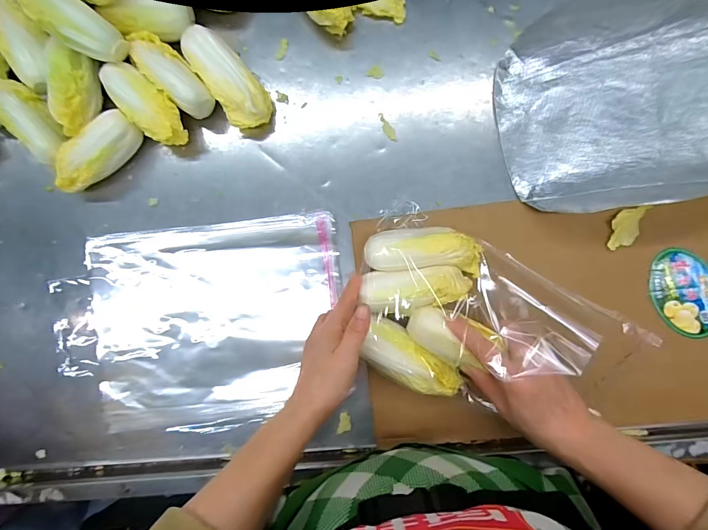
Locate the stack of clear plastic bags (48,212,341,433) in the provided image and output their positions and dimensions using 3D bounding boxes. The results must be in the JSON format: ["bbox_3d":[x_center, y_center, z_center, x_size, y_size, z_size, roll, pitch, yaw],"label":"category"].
[{"bbox_3d":[-0.190,0.074,0.430,0.343,0.014,0.240,-5,88,4],"label":"stack of clear plastic bags"}]

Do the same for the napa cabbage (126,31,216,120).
[{"bbox_3d":[-0.212,-0.222,0.410,0.114,0.043,0.044,44,92,4],"label":"napa cabbage"}]

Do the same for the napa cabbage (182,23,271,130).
[{"bbox_3d":[-0.147,-0.220,0.422,0.053,0.042,0.128,-34,87,2],"label":"napa cabbage"}]

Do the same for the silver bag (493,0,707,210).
[{"bbox_3d":[0.296,-0.167,0.373,0.254,0.080,0.209,0,88,4],"label":"silver bag"}]

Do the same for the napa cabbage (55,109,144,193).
[{"bbox_3d":[-0.302,-0.128,0.420,0.119,0.048,0.048,-37,86,2],"label":"napa cabbage"}]

